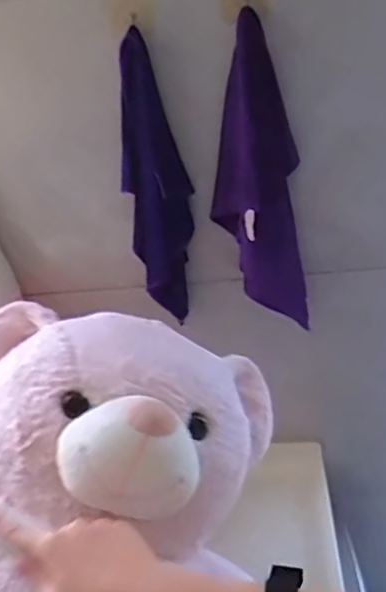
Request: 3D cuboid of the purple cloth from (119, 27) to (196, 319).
[{"bbox_3d":[-0.049,-0.154,0.863,0.086,0.368,0.035,-8,22,-3],"label":"purple cloth"}]

